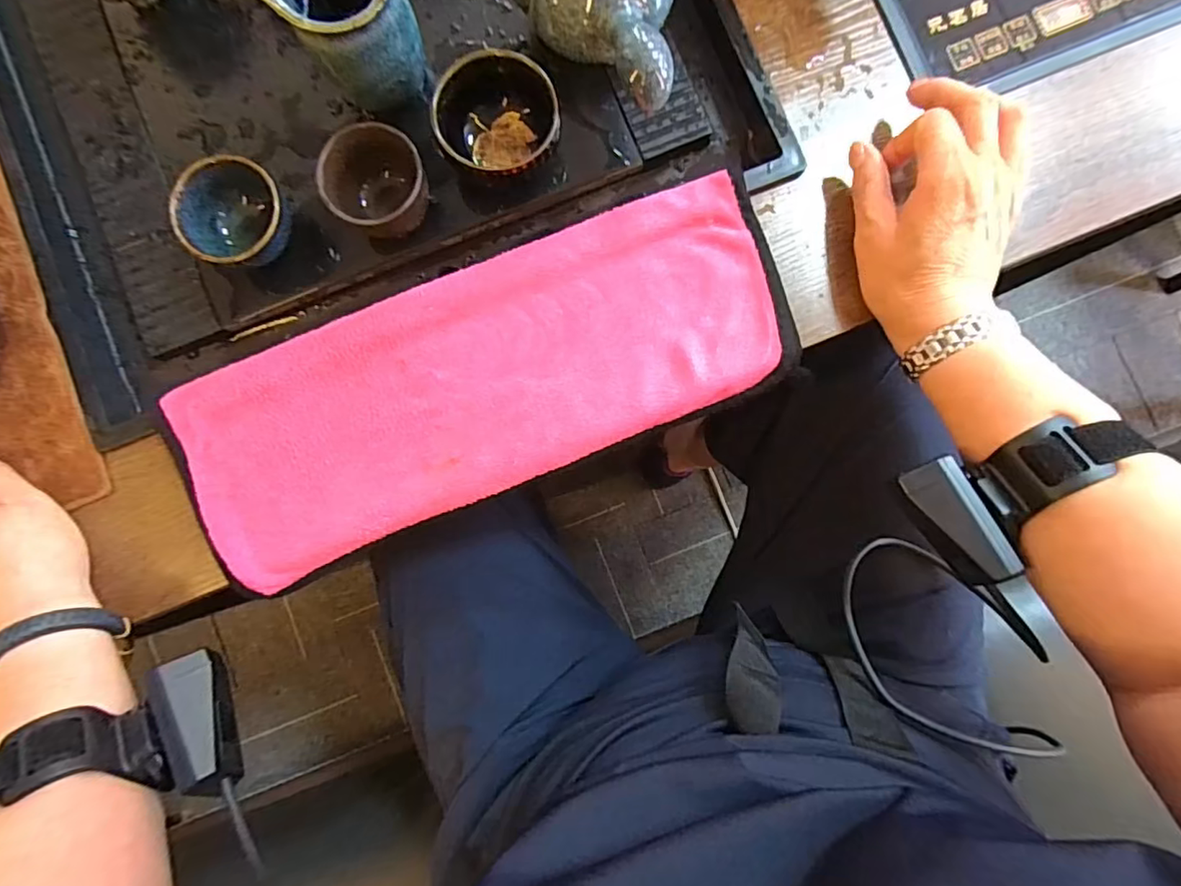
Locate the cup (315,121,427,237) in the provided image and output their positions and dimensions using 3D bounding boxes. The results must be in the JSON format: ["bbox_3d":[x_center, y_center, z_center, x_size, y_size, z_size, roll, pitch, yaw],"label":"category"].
[{"bbox_3d":[-0.130,-0.160,0.339,0.057,0.050,0.056,0,86,0],"label":"cup"}]

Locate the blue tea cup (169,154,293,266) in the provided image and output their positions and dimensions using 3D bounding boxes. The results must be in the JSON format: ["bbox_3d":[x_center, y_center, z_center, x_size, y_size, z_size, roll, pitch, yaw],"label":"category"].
[{"bbox_3d":[-0.215,-0.136,0.341,0.063,0.044,0.061,0,86,0],"label":"blue tea cup"}]

